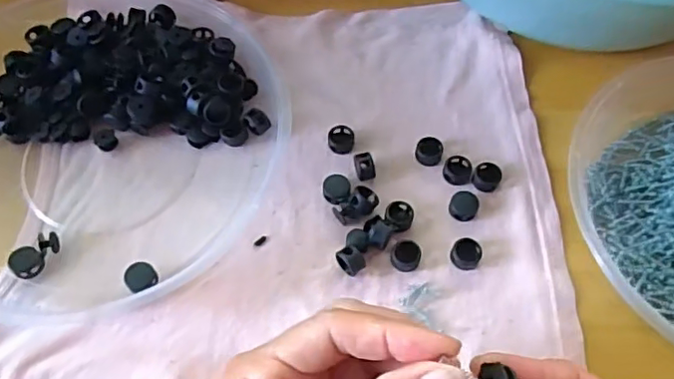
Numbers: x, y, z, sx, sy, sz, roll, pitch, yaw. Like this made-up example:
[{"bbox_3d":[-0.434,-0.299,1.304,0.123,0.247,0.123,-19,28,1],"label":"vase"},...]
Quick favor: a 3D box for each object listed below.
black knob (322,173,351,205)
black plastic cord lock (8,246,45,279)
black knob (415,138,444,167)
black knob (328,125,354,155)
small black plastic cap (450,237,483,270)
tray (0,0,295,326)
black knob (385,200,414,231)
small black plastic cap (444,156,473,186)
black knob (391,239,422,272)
[{"bbox_3d":[0.000,0.000,0.350,0.016,0.009,0.019,4,62,1],"label":"black knob"},{"bbox_3d":[-0.177,0.042,0.325,0.015,0.014,0.017,31,66,14],"label":"black plastic cord lock"},{"bbox_3d":[0.059,-0.024,0.360,0.017,0.011,0.017,0,62,-1],"label":"black knob"},{"bbox_3d":[0.003,-0.033,0.367,0.016,0.008,0.016,3,62,1],"label":"black knob"},{"bbox_3d":[0.075,0.037,0.330,0.017,0.008,0.017,0,62,-1],"label":"small black plastic cap"},{"bbox_3d":[-0.149,-0.040,0.354,0.231,0.031,0.243,6,62,2],"label":"tray"},{"bbox_3d":[0.038,0.015,0.341,0.016,0.010,0.016,0,62,-1],"label":"black knob"},{"bbox_3d":[0.076,-0.012,0.354,0.017,0.006,0.017,0,62,-1],"label":"small black plastic cap"},{"bbox_3d":[0.041,0.038,0.331,0.017,0.009,0.018,0,62,-1],"label":"black knob"}]

